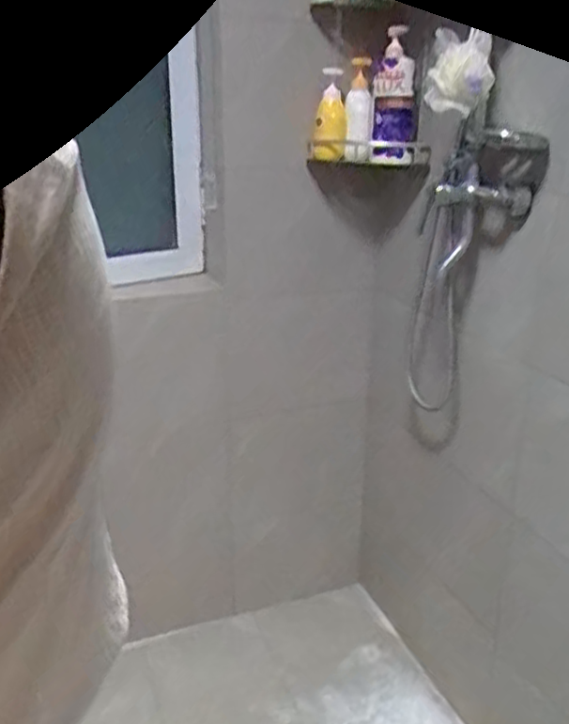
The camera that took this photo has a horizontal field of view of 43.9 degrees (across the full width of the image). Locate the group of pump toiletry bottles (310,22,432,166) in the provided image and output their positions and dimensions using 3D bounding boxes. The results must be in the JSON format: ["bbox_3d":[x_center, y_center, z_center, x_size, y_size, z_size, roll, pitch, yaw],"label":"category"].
[{"bbox_3d":[0.189,-0.593,1.602,0.255,0.271,0.096,15,25,36],"label":"group of pump toiletry bottles"}]

